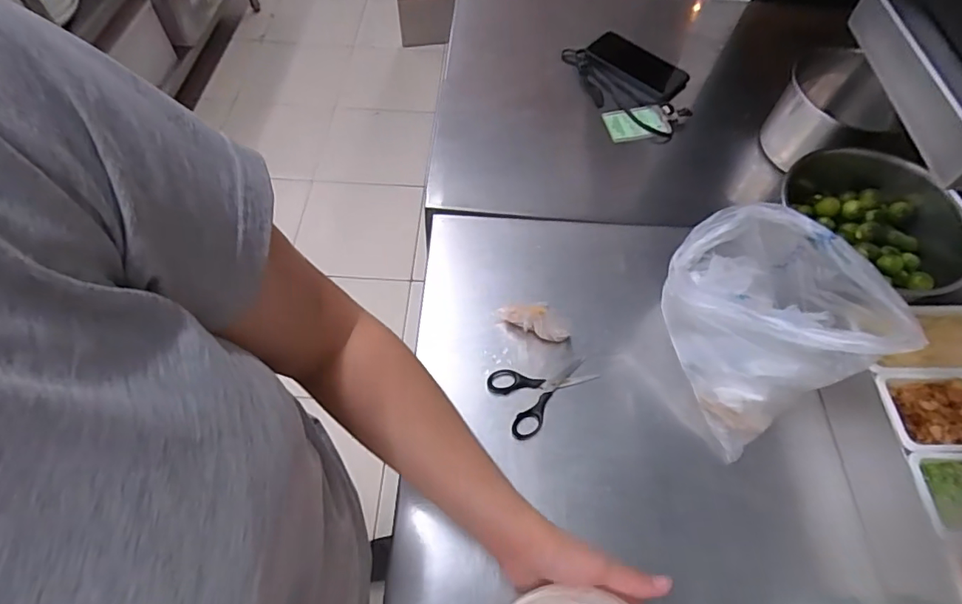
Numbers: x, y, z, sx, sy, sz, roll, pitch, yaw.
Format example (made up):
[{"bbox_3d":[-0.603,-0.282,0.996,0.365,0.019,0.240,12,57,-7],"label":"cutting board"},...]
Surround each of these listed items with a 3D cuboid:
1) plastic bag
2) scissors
[{"bbox_3d":[0.273,0.022,0.513,0.141,0.175,0.181,-24,63,-15],"label":"plastic bag"},{"bbox_3d":[0.072,0.094,0.557,0.111,0.005,0.078,-22,62,-14],"label":"scissors"}]

